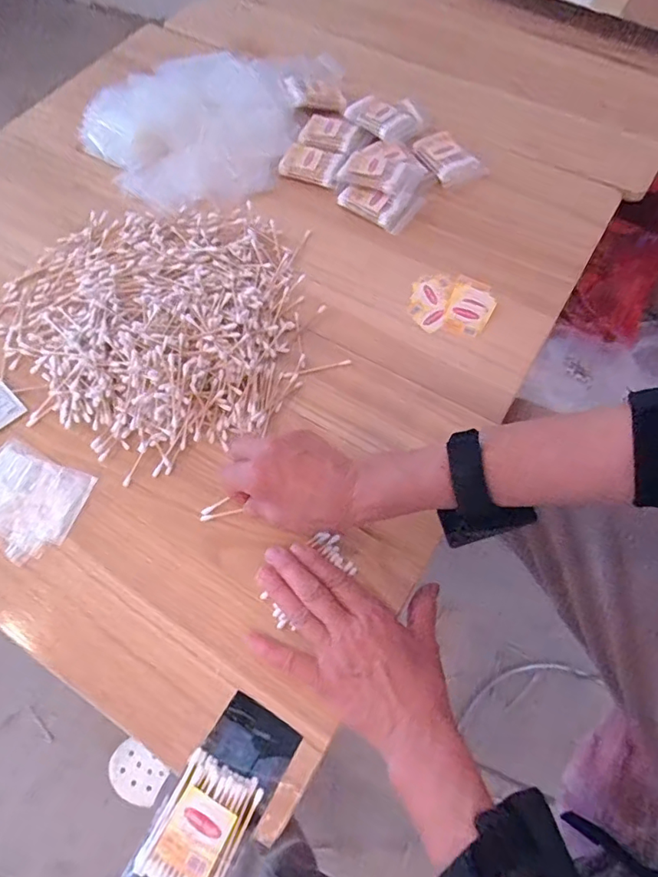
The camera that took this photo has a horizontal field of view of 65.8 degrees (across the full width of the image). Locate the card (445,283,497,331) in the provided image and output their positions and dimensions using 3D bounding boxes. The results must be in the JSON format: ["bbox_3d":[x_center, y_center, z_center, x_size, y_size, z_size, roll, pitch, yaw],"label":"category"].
[{"bbox_3d":[0.156,-0.147,0.561,0.048,0.004,0.054,26,66,12],"label":"card"}]

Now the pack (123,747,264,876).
[{"bbox_3d":[-0.103,0.290,0.337,0.062,0.016,0.136,24,66,11],"label":"pack"}]

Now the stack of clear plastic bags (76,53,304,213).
[{"bbox_3d":[-0.160,-0.424,0.683,0.290,0.052,0.252,-37,69,-17],"label":"stack of clear plastic bags"}]

